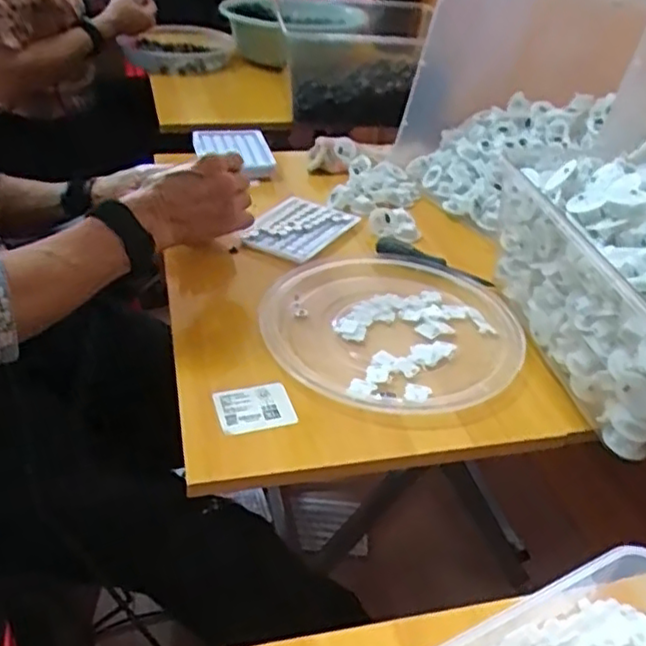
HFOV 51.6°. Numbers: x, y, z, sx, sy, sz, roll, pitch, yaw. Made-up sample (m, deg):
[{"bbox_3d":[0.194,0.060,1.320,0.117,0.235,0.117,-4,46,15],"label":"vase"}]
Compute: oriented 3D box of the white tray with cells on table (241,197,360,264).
[{"bbox_3d":[-0.026,-0.111,0.765,0.084,0.015,0.134,19,38,20],"label":"white tray with cells on table"}]

